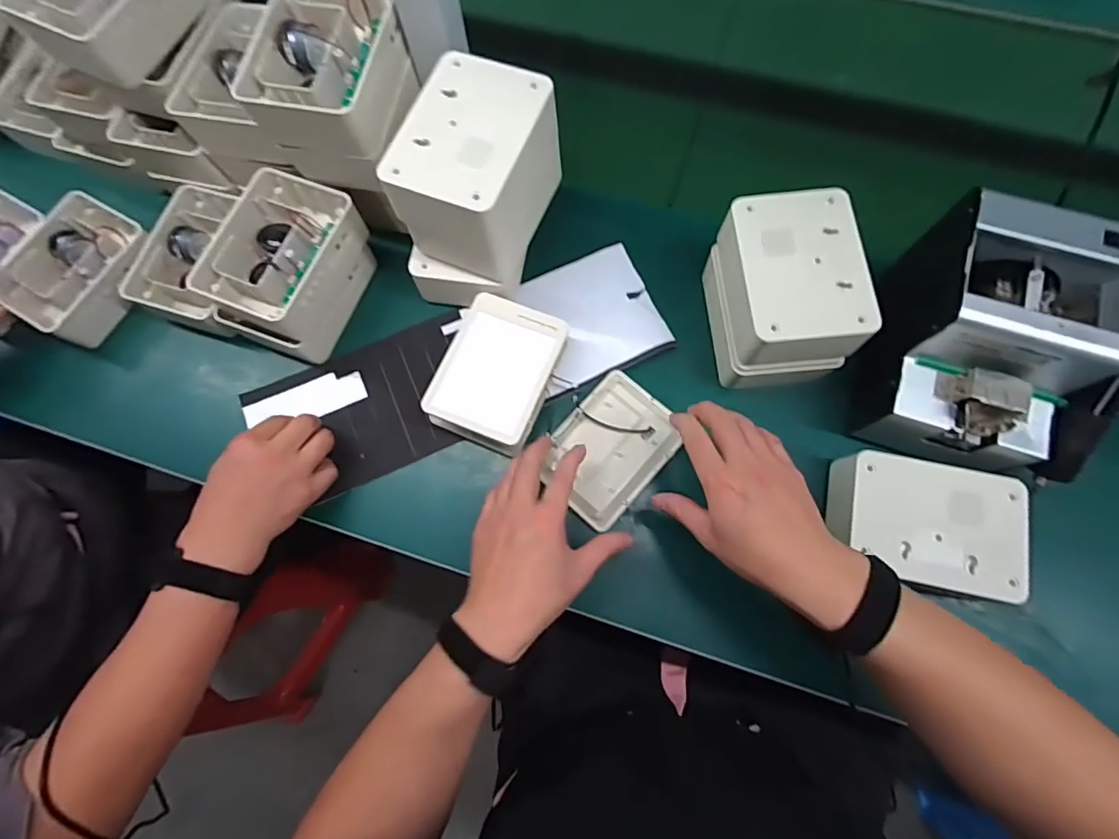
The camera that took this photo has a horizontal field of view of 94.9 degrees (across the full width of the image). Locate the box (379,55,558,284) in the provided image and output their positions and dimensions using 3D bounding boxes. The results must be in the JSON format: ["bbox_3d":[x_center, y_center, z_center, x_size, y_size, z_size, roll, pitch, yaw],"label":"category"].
[{"bbox_3d":[-0.072,-0.219,0.468,0.102,0.120,0.136,23,75,8],"label":"box"}]

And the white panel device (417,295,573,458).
[{"bbox_3d":[-0.060,-0.044,0.511,0.102,0.044,0.141,22,75,8],"label":"white panel device"}]

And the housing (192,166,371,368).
[{"bbox_3d":[-0.269,-0.152,0.528,0.106,0.102,0.152,22,75,8],"label":"housing"}]

